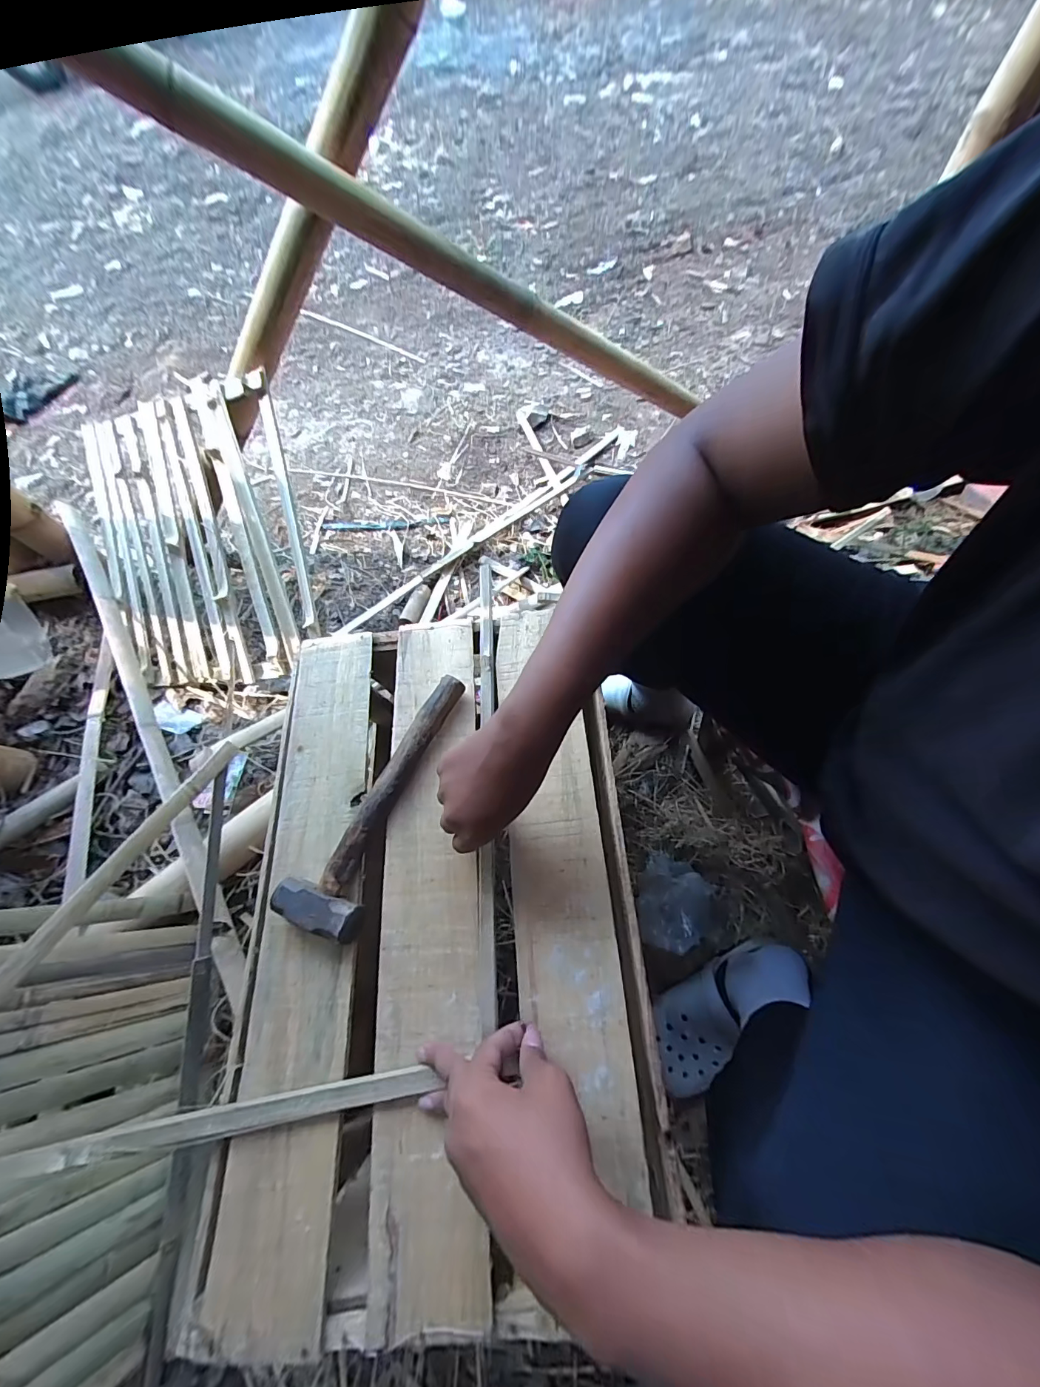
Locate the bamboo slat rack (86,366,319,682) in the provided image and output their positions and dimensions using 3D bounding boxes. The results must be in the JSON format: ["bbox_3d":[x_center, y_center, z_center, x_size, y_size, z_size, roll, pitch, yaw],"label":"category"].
[{"bbox_3d":[-0.613,-0.263,0.826,0.486,0.050,0.507,-1,104,17],"label":"bamboo slat rack"}]

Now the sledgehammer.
[{"bbox_3d":[-0.145,0.097,0.448,0.085,0.036,0.270,17,69,11],"label":"sledgehammer"}]

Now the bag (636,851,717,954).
[{"bbox_3d":[0.222,0.307,0.650,0.087,0.093,0.128,18,68,11],"label":"bag"}]

